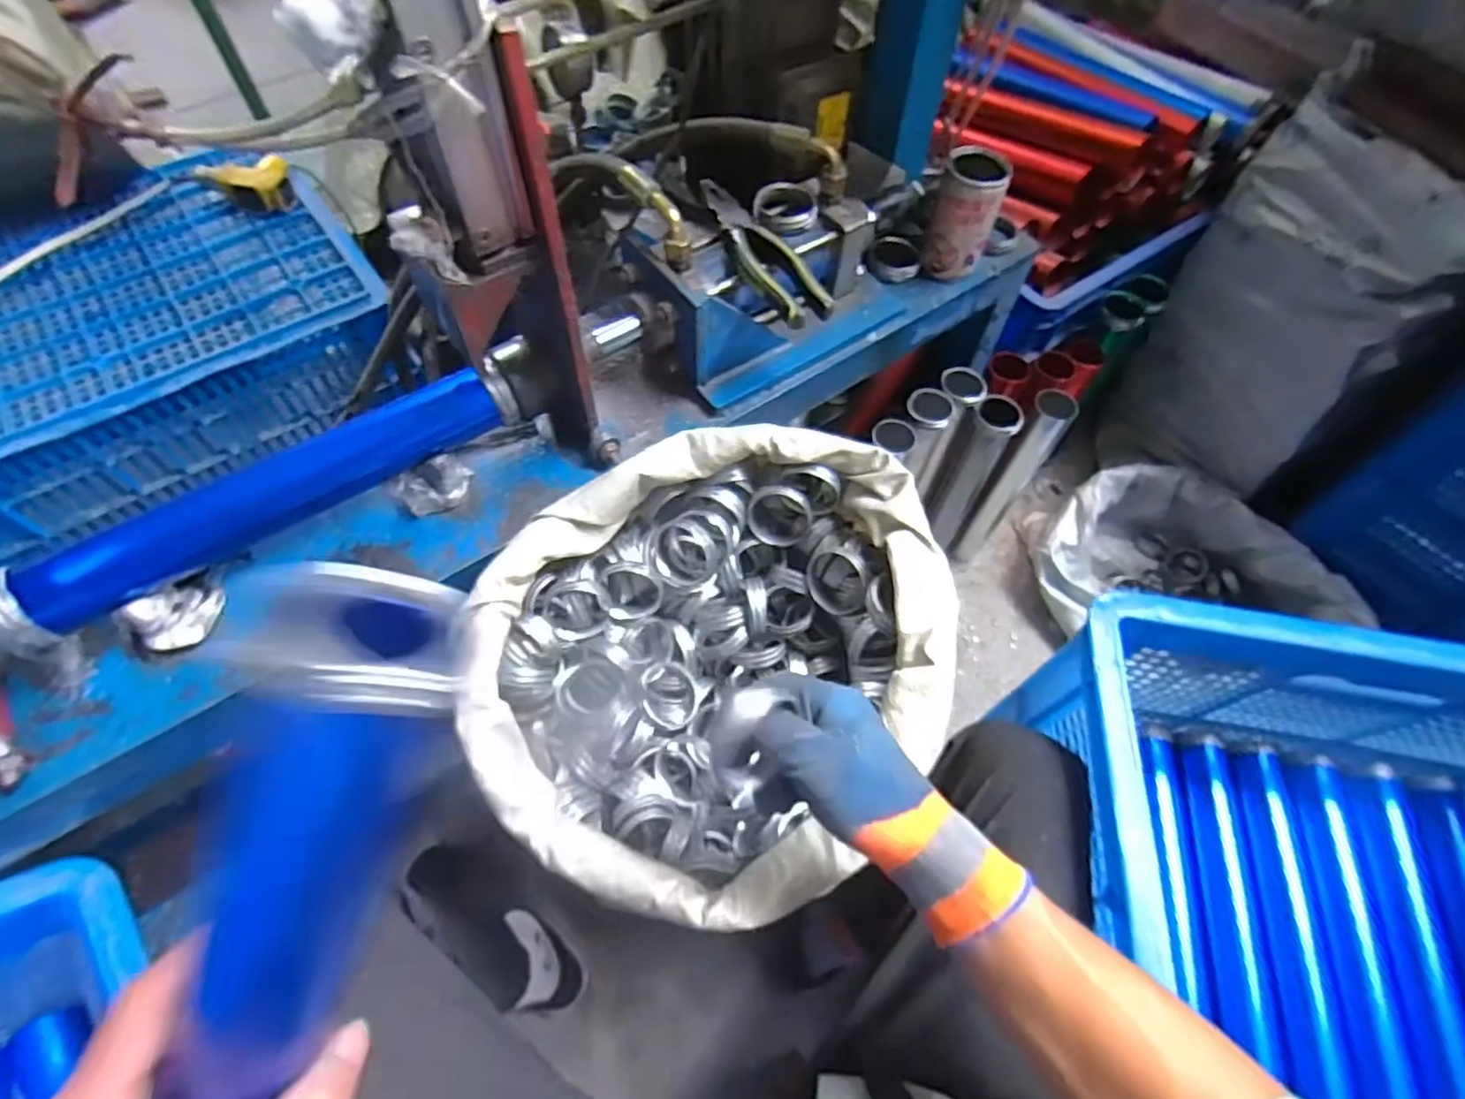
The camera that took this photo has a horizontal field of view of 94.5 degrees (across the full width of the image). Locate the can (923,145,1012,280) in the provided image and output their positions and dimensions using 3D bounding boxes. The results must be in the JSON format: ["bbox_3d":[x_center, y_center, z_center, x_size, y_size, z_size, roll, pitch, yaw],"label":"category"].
[{"bbox_3d":[0.236,-0.339,0.695,0.061,0.112,0.053,18,61,8],"label":"can"}]

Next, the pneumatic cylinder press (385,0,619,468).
[{"bbox_3d":[-0.153,-0.187,0.455,0.094,0.340,0.075,-13,61,-9],"label":"pneumatic cylinder press"}]

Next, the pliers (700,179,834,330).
[{"bbox_3d":[0.022,-0.268,0.604,0.043,0.024,0.191,-25,64,-16],"label":"pliers"}]

